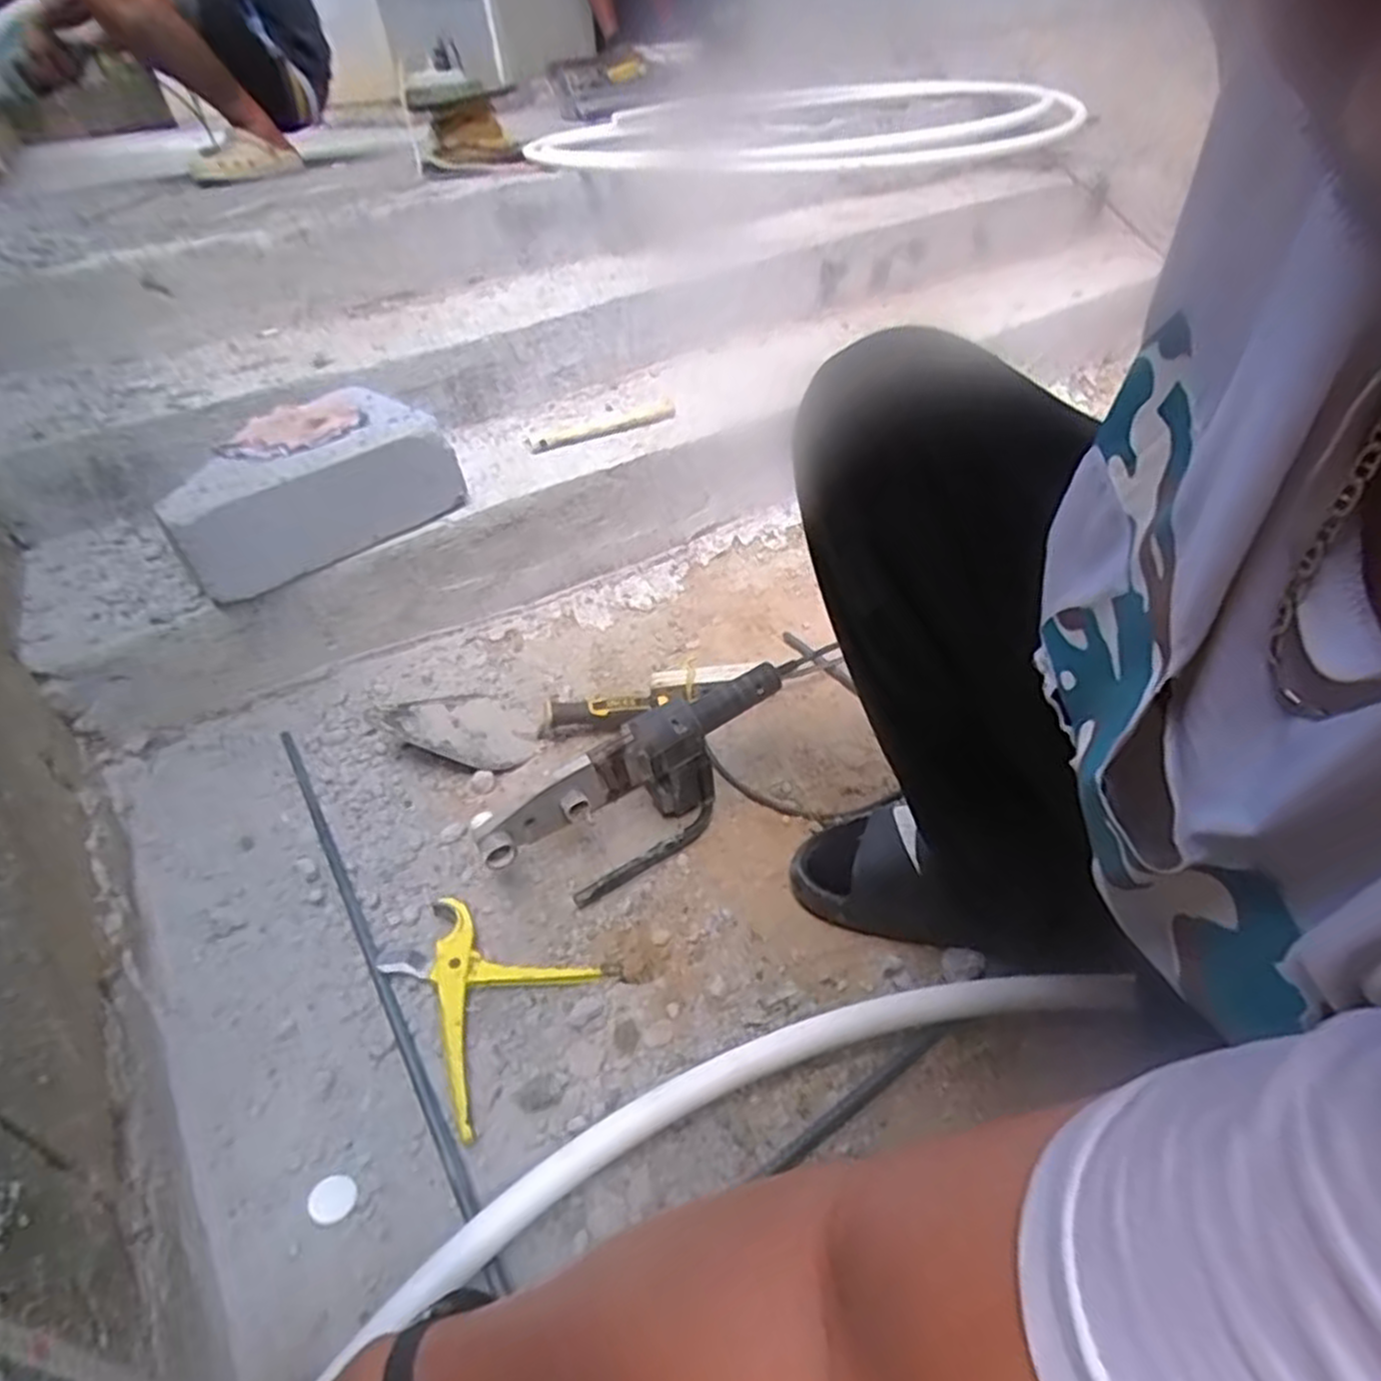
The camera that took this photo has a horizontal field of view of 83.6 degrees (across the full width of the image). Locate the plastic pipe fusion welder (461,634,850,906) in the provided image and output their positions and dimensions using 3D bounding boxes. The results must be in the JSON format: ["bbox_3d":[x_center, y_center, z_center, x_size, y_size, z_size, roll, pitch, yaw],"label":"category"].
[{"bbox_3d":[-0.026,0.082,0.739,0.357,0.128,0.073,-24,45,-23],"label":"plastic pipe fusion welder"}]

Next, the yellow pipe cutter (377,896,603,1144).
[{"bbox_3d":[-0.186,0.250,0.641,0.159,0.023,0.155,22,47,26],"label":"yellow pipe cutter"}]

